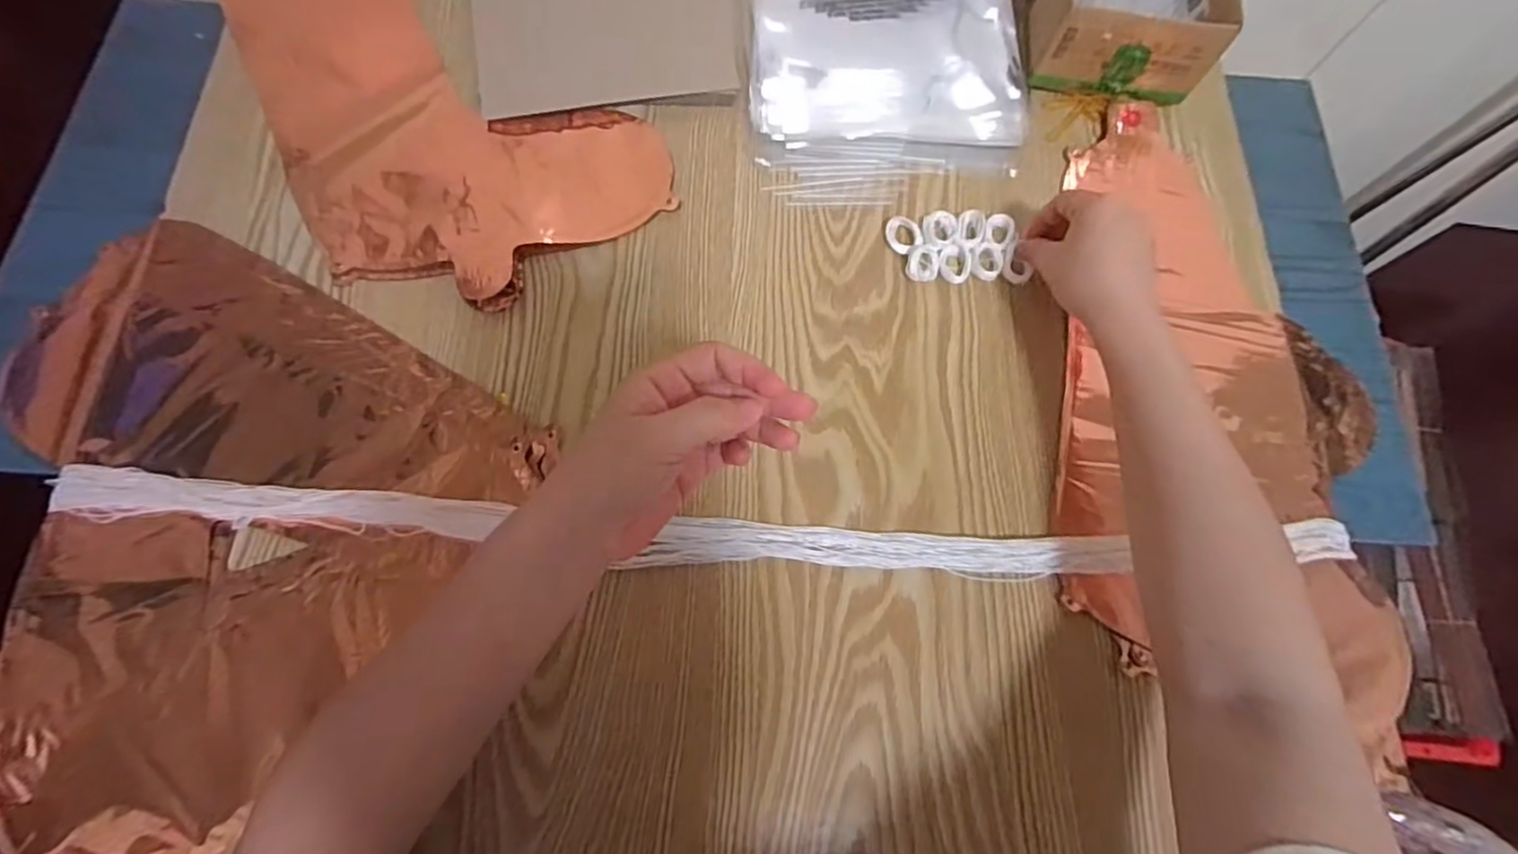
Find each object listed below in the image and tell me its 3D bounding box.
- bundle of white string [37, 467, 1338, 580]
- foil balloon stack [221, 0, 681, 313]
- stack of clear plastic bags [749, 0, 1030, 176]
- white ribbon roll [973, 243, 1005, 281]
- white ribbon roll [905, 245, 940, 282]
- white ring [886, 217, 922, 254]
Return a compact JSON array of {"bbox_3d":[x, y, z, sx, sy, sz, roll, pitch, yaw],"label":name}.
[{"bbox_3d":[-0.018,0.064,0.404,0.769,0.018,0.039,2,72,-2],"label":"bundle of white string"},{"bbox_3d":[-0.275,-0.242,0.490,0.407,0.015,0.212,39,75,10],"label":"foil balloon stack"},{"bbox_3d":[0.103,-0.303,0.526,0.216,0.017,0.229,0,72,-2],"label":"stack of clear plastic bags"},{"bbox_3d":[0.163,-0.118,0.473,0.022,0.006,0.025,32,74,8],"label":"white ribbon roll"},{"bbox_3d":[0.117,-0.117,0.470,0.022,0.010,0.029,21,72,5],"label":"white ribbon roll"},{"bbox_3d":[0.103,-0.137,0.477,0.022,0.008,0.027,-31,76,-11],"label":"white ring"}]

